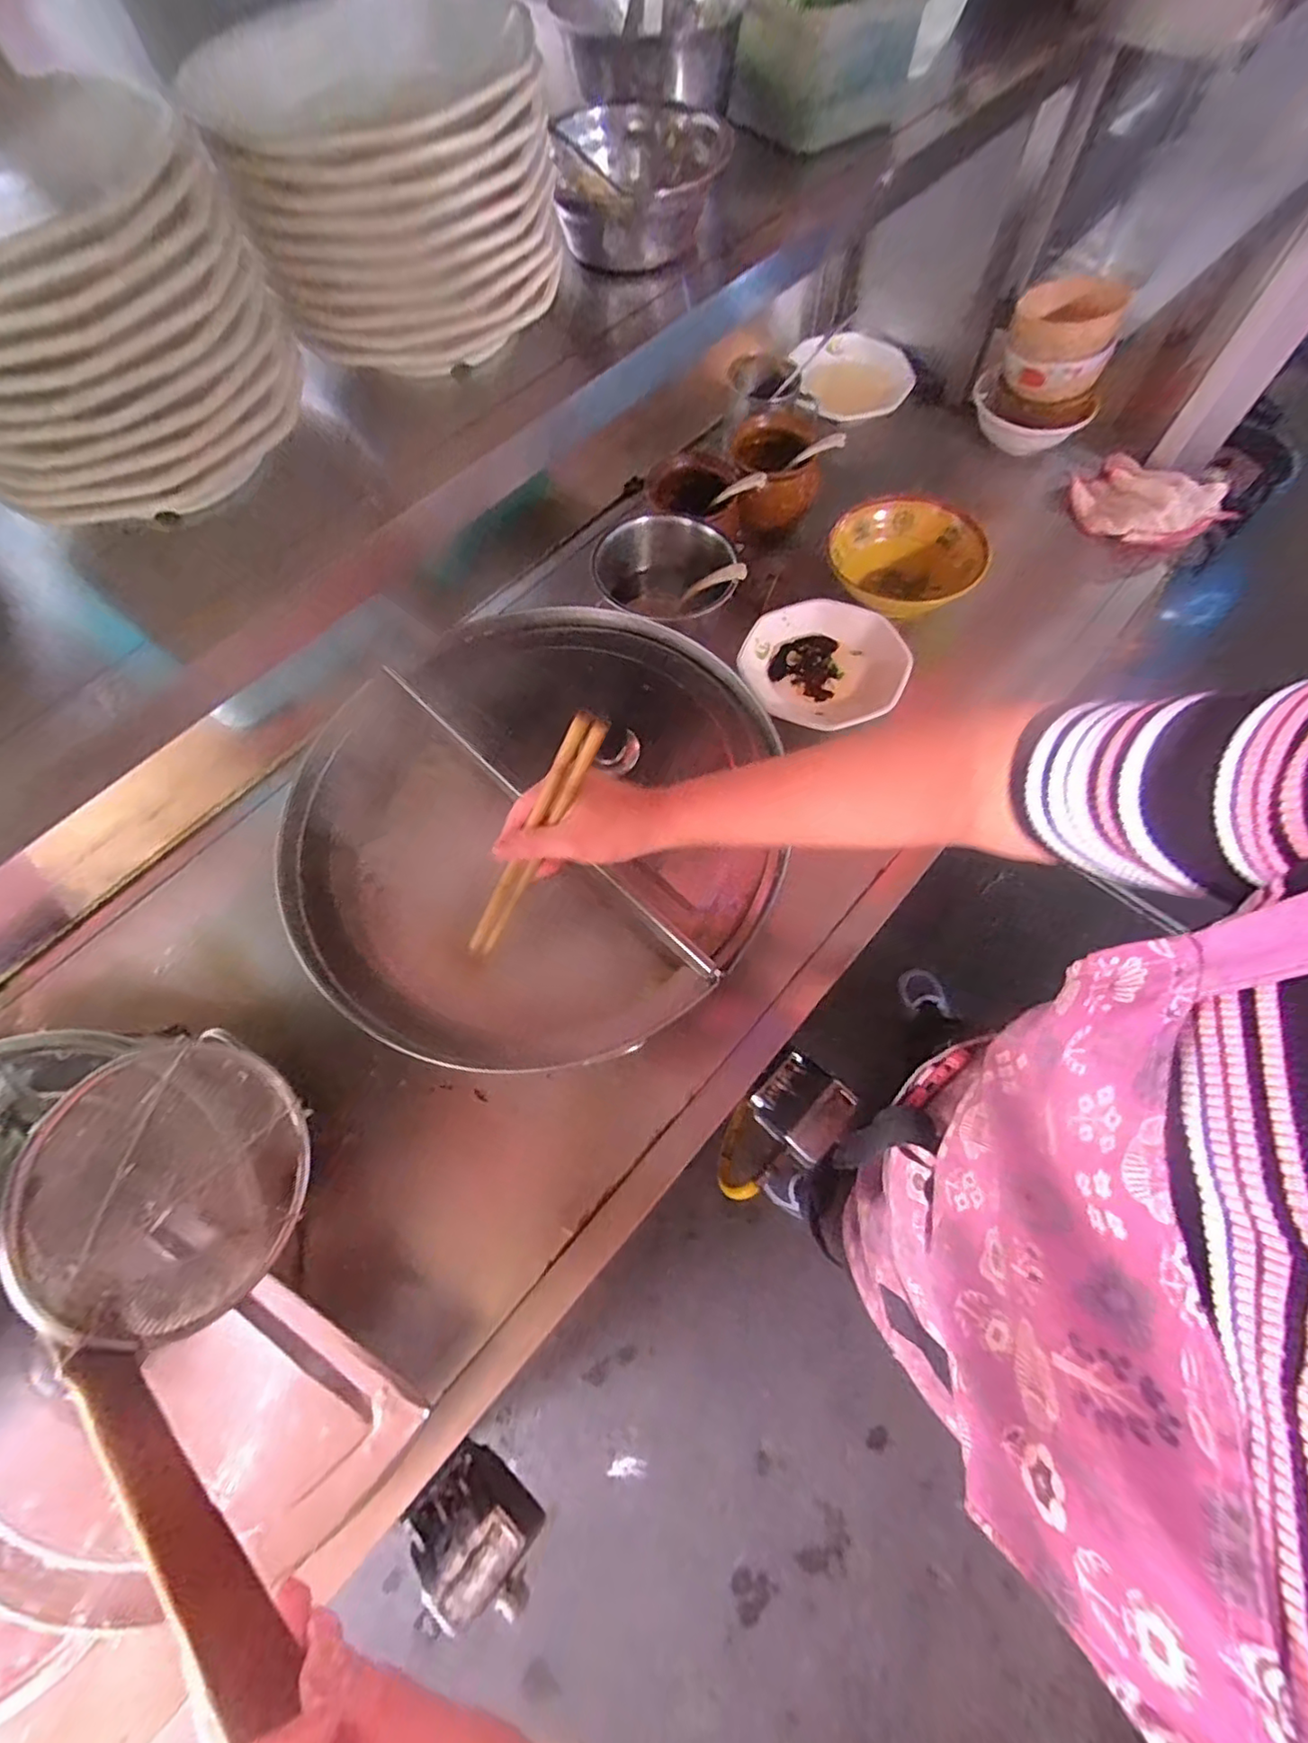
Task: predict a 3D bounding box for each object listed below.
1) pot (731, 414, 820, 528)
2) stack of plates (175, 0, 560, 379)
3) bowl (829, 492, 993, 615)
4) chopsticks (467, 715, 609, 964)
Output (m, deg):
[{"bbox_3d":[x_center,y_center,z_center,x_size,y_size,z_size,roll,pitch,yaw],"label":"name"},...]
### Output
[{"bbox_3d":[0.158,-0.497,0.761,0.120,0.079,0.121,1,67,3],"label":"pot"},{"bbox_3d":[-0.150,-0.390,0.357,0.163,0.108,0.175,-20,68,-6],"label":"stack of plates"},{"bbox_3d":[0.289,-0.361,0.719,0.161,0.059,0.158,-12,67,-3],"label":"bowl"},{"bbox_3d":[-0.091,-0.009,0.433,0.020,0.271,0.017,-11,63,-36],"label":"chopsticks"}]

